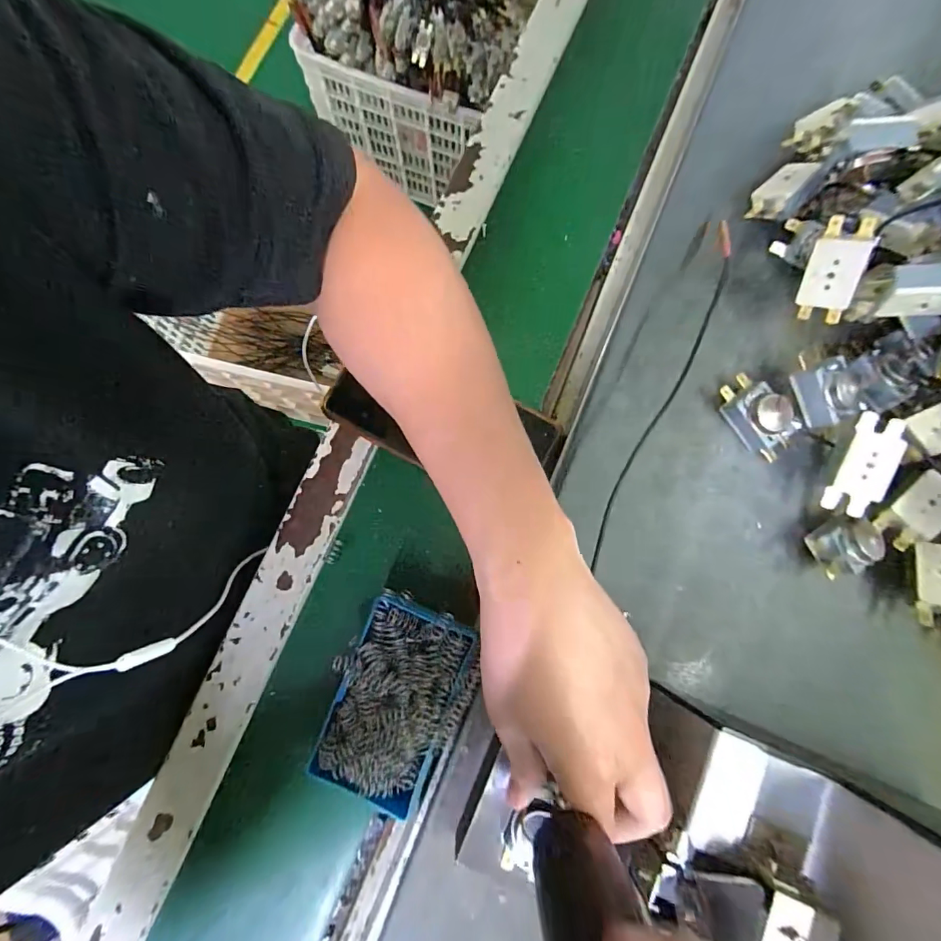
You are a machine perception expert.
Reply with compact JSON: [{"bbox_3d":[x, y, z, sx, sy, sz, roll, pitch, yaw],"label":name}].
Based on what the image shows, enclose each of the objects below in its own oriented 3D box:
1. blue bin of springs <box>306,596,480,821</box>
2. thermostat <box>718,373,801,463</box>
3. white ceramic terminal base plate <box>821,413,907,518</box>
[{"bbox_3d":[-0.046,0.146,0.296,0.079,0.038,0.113,25,80,5],"label":"blue bin of springs"},{"bbox_3d":[0.189,-0.036,0.305,0.028,0.029,0.055,-36,81,-6],"label":"thermostat"},{"bbox_3d":[0.237,-0.003,0.277,0.025,0.013,0.061,18,101,4],"label":"white ceramic terminal base plate"}]

